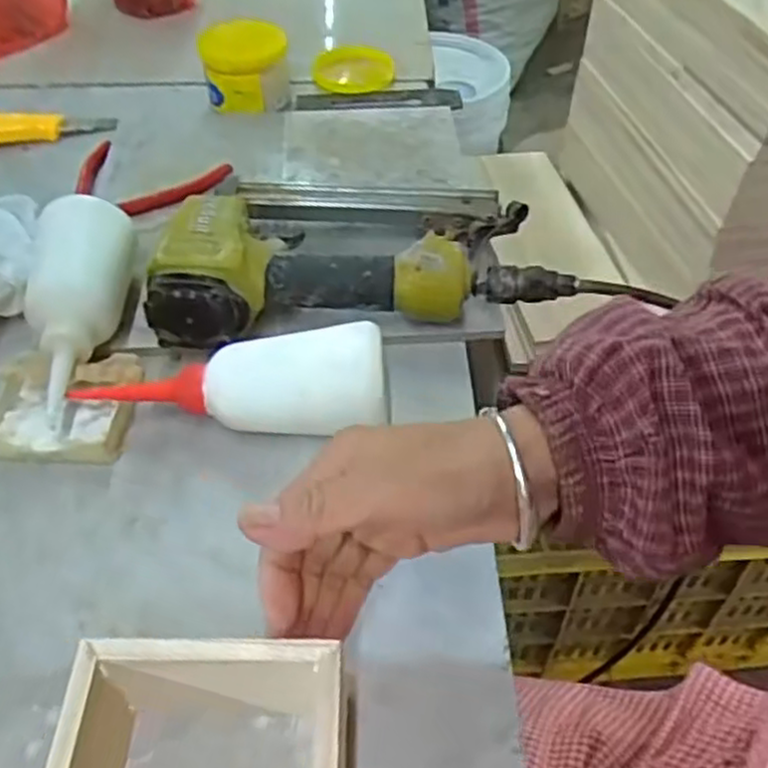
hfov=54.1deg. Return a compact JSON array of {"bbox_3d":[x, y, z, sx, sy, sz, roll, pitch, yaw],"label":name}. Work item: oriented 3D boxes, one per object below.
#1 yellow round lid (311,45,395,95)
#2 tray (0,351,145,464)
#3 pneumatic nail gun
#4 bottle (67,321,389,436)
[{"bbox_3d":[-0.030,-0.316,0.747,0.079,0.016,0.084,0,48,0],"label":"yellow round lid"},{"bbox_3d":[-0.190,0.013,0.444,0.084,0.027,0.071,5,48,5],"label":"tray"},{"bbox_3d":[-0.026,-0.094,0.502,0.236,0.067,0.136,-6,48,-4],"label":"pneumatic nail gun"},{"bbox_3d":[-0.078,0.003,0.426,0.158,0.052,0.050,1,48,2],"label":"bottle"}]

